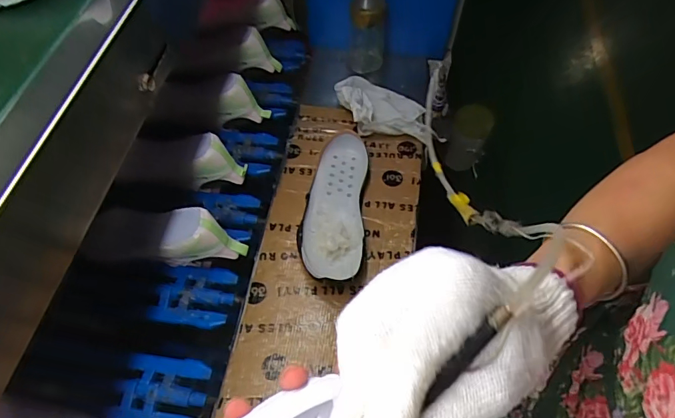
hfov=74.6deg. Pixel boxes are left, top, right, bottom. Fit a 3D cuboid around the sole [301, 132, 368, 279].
[{"bbox_3d":[-0.002,-0.008,0.673,0.089,0.057,0.259,6,58,1],"label":"sole"}]

